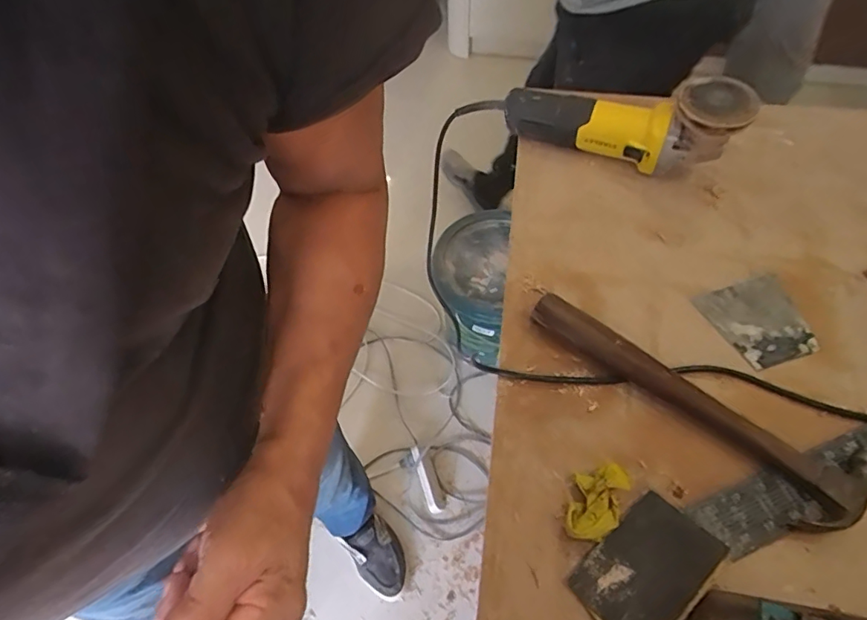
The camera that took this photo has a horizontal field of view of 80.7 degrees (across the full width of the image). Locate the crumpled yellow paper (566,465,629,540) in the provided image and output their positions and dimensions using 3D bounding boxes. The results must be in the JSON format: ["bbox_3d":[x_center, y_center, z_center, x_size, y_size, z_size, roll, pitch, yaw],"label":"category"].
[{"bbox_3d":[0.140,0.164,0.437,0.042,0.025,0.067,16,60,11],"label":"crumpled yellow paper"}]

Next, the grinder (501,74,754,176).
[{"bbox_3d":[0.239,-0.236,0.643,0.275,0.089,0.108,17,59,30],"label":"grinder"}]

